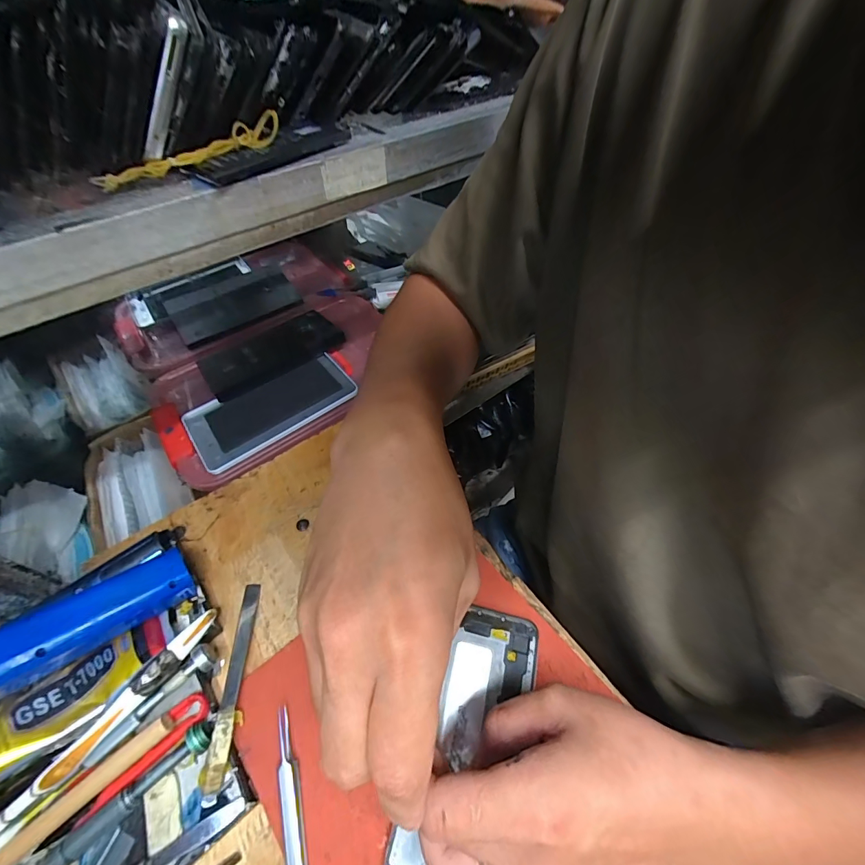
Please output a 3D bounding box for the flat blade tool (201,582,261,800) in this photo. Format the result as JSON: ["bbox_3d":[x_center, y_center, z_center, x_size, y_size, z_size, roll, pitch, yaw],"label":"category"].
[{"bbox_3d":[-0.134,0.165,0.266,0.013,0.006,0.119,8,41,-14],"label":"flat blade tool"}]

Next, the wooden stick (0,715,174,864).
[{"bbox_3d":[-0.202,0.208,0.228,0.098,0.007,0.011,-38,73,-18],"label":"wooden stick"}]

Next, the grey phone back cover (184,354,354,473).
[{"bbox_3d":[-0.186,-0.029,0.459,0.182,0.017,0.094,-31,58,-21],"label":"grey phone back cover"}]

